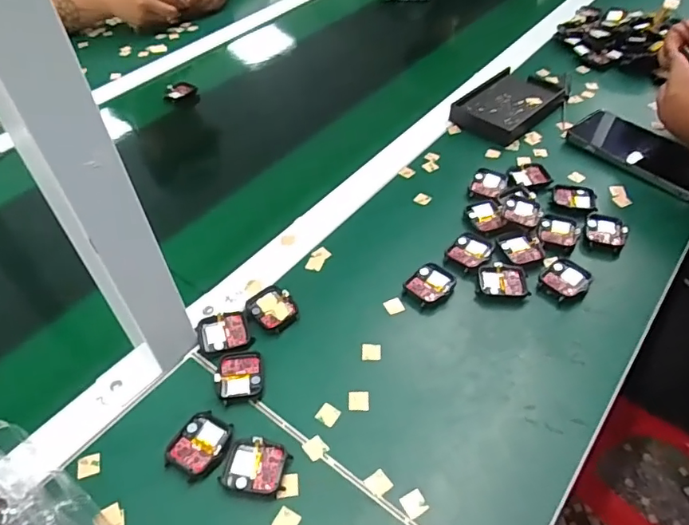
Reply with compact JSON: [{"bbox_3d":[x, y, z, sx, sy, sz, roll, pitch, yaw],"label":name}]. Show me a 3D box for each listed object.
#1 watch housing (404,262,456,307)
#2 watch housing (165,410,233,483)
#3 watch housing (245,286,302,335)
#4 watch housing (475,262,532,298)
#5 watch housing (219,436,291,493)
[{"bbox_3d":[0.079,0.020,0.489,0.038,0.009,0.045,34,57,30],"label":"watch housing"},{"bbox_3d":[-0.107,0.136,0.390,0.038,0.005,0.047,19,51,20],"label":"watch housing"},{"bbox_3d":[-0.065,0.040,0.474,0.038,0.005,0.047,-32,52,-24],"label":"watch housing"},{"bbox_3d":[0.147,0.017,0.488,0.046,0.009,0.035,3,47,6],"label":"watch housing"},{"bbox_3d":[-0.064,0.146,0.377,0.046,0.006,0.036,5,47,8],"label":"watch housing"}]

